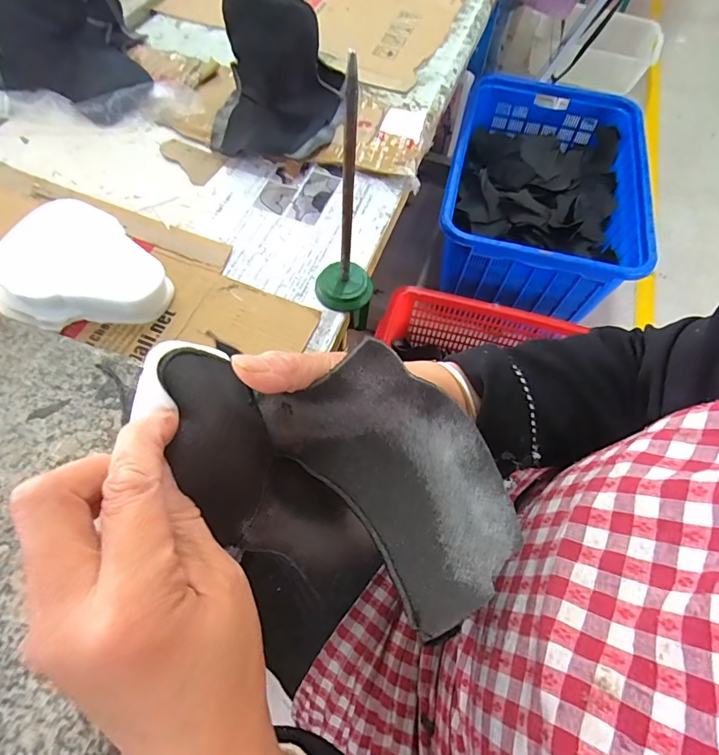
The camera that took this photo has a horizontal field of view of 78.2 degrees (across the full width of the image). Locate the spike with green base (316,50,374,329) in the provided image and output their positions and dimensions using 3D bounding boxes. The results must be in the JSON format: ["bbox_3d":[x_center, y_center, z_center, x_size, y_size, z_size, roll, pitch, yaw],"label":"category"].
[{"bbox_3d":[-0.010,-0.145,0.402,0.059,0.254,0.049,8,60,1],"label":"spike with green base"}]

